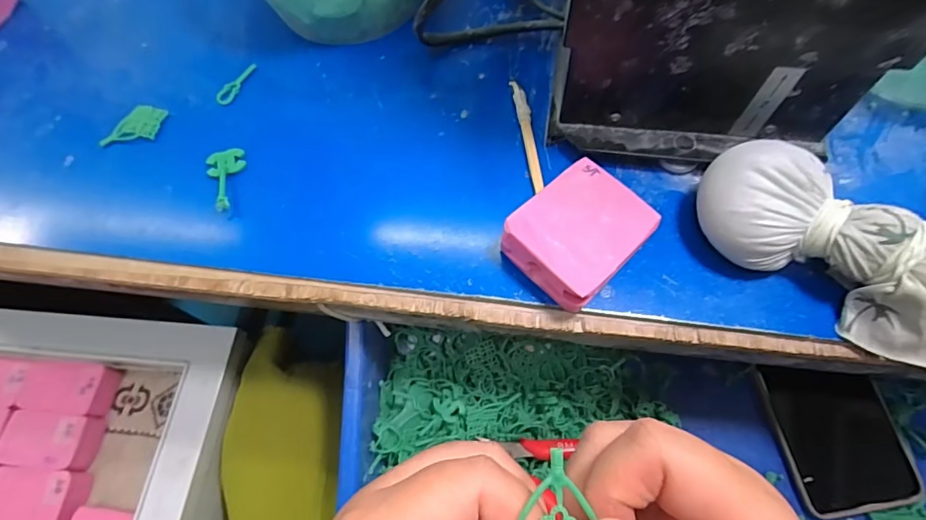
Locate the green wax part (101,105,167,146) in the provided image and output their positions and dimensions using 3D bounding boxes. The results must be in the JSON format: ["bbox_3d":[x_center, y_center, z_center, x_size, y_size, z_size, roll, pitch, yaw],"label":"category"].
[{"bbox_3d":[-0.229,-0.094,0.331,0.035,0.005,0.035,7,66,7],"label":"green wax part"}]

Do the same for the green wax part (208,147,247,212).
[{"bbox_3d":[-0.150,-0.052,0.301,0.023,0.009,0.048,-20,66,-6],"label":"green wax part"}]

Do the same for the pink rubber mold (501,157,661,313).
[{"bbox_3d":[0.063,-0.014,0.259,0.074,0.030,0.058,-42,70,-15],"label":"pink rubber mold"}]

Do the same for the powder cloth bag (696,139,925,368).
[{"bbox_3d":[0.185,-0.001,0.232,0.146,0.050,0.054,33,71,17],"label":"powder cloth bag"}]

